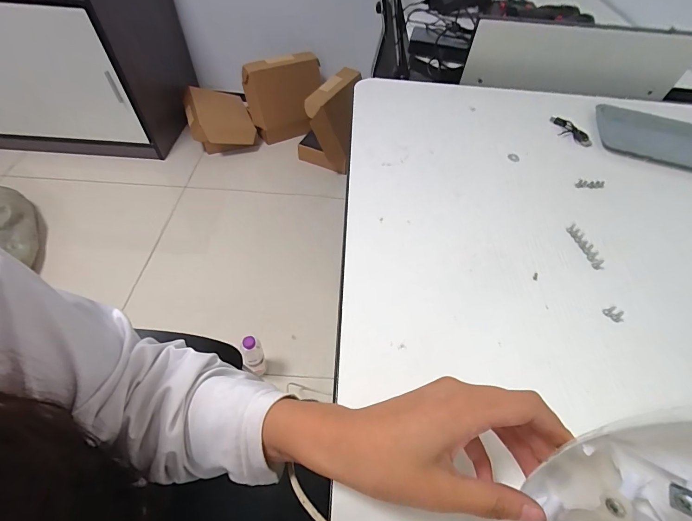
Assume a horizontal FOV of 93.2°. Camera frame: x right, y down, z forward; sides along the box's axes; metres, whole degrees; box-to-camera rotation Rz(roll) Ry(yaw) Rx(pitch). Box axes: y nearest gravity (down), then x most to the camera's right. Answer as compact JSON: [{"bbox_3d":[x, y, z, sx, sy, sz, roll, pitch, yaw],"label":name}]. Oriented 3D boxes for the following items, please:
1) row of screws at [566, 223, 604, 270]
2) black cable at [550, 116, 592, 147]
[{"bbox_3d":[0.261,-0.016,0.356,0.007,0.008,0.057,-6,54,-8],"label":"row of screws"},{"bbox_3d":[0.339,-0.196,0.495,0.027,0.011,0.071,-33,62,-25],"label":"black cable"}]

